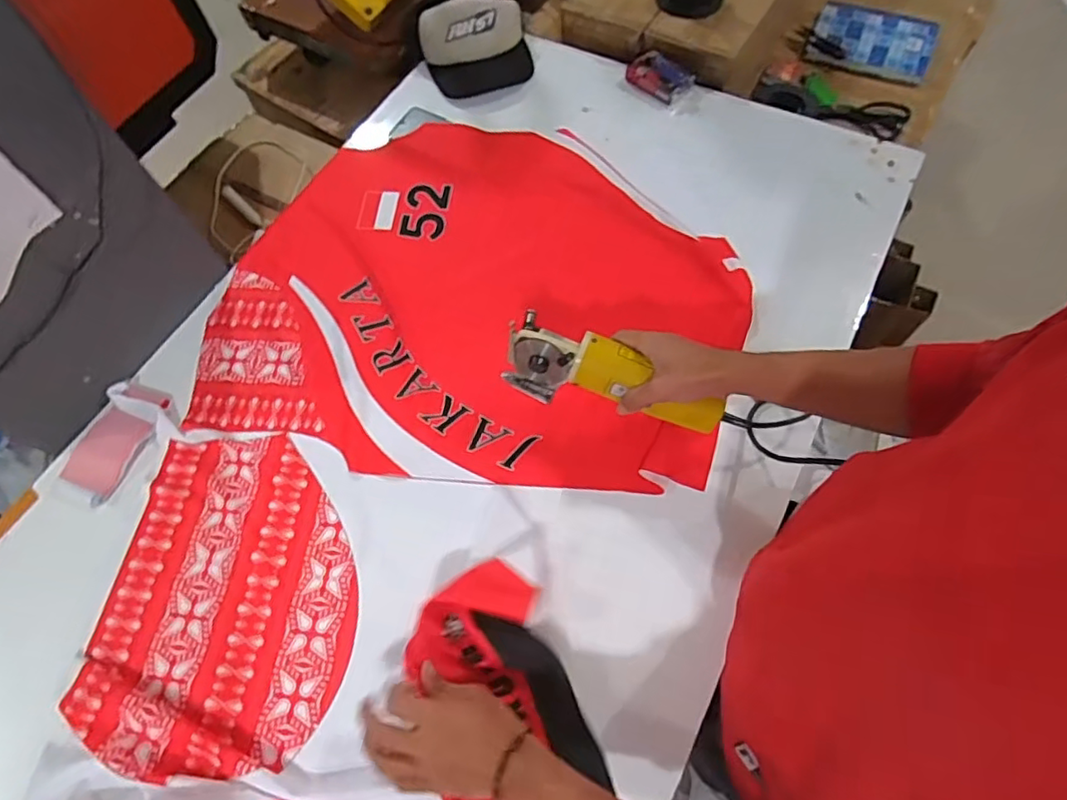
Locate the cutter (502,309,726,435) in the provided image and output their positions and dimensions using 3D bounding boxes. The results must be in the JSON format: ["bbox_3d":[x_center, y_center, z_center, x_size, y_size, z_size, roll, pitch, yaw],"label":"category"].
[{"bbox_3d":[0.089,-0.024,0.649,0.240,0.076,0.068,19,70,3],"label":"cutter"}]

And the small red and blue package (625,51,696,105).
[{"bbox_3d":[0.194,-0.504,0.920,0.102,0.034,0.057,36,73,13],"label":"small red and blue package"}]

